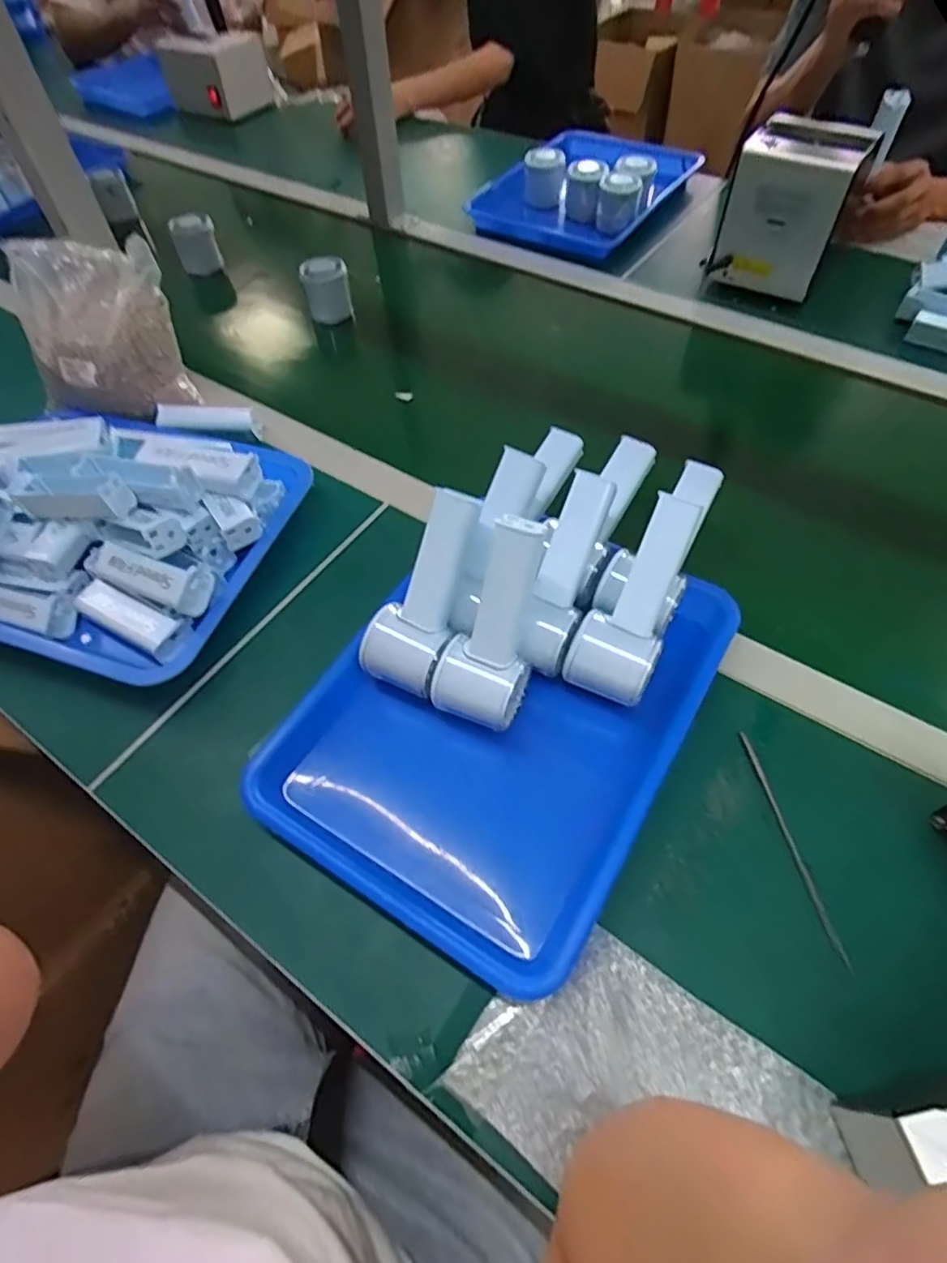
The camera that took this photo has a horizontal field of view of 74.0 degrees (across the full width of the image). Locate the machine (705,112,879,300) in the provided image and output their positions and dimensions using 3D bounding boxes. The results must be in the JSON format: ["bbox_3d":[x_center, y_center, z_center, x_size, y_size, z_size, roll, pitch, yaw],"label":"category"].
[{"bbox_3d":[0.387,-0.518,0.762,0.123,0.133,0.155,27,61,19],"label":"machine"}]

